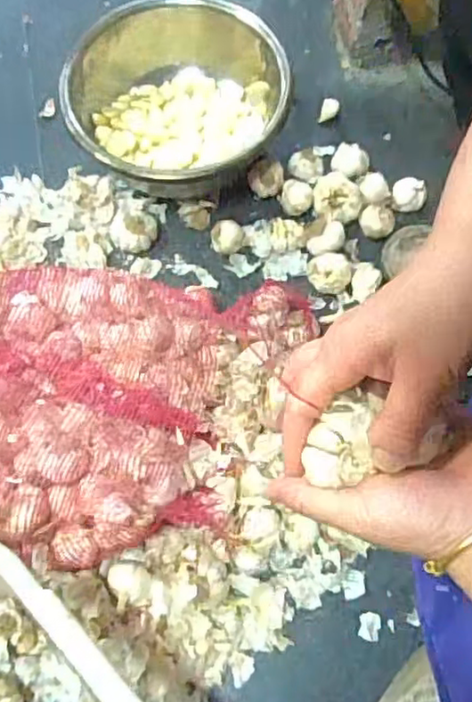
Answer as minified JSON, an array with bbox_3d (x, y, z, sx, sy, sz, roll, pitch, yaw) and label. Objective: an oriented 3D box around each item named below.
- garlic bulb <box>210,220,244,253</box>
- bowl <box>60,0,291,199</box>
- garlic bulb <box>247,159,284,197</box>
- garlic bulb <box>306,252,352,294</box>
[{"bbox_3d":[-0.012,-0.138,0.769,0.037,0.033,0.039,-9,70,-3],"label":"garlic bulb"},{"bbox_3d":[-0.073,-0.312,0.791,0.251,0.101,0.292,6,70,3],"label":"bowl"},{"bbox_3d":[0.037,-0.215,0.788,0.043,0.052,0.034,4,70,2],"label":"garlic bulb"},{"bbox_3d":[0.108,-0.091,0.757,0.052,0.037,0.044,9,70,4],"label":"garlic bulb"}]

